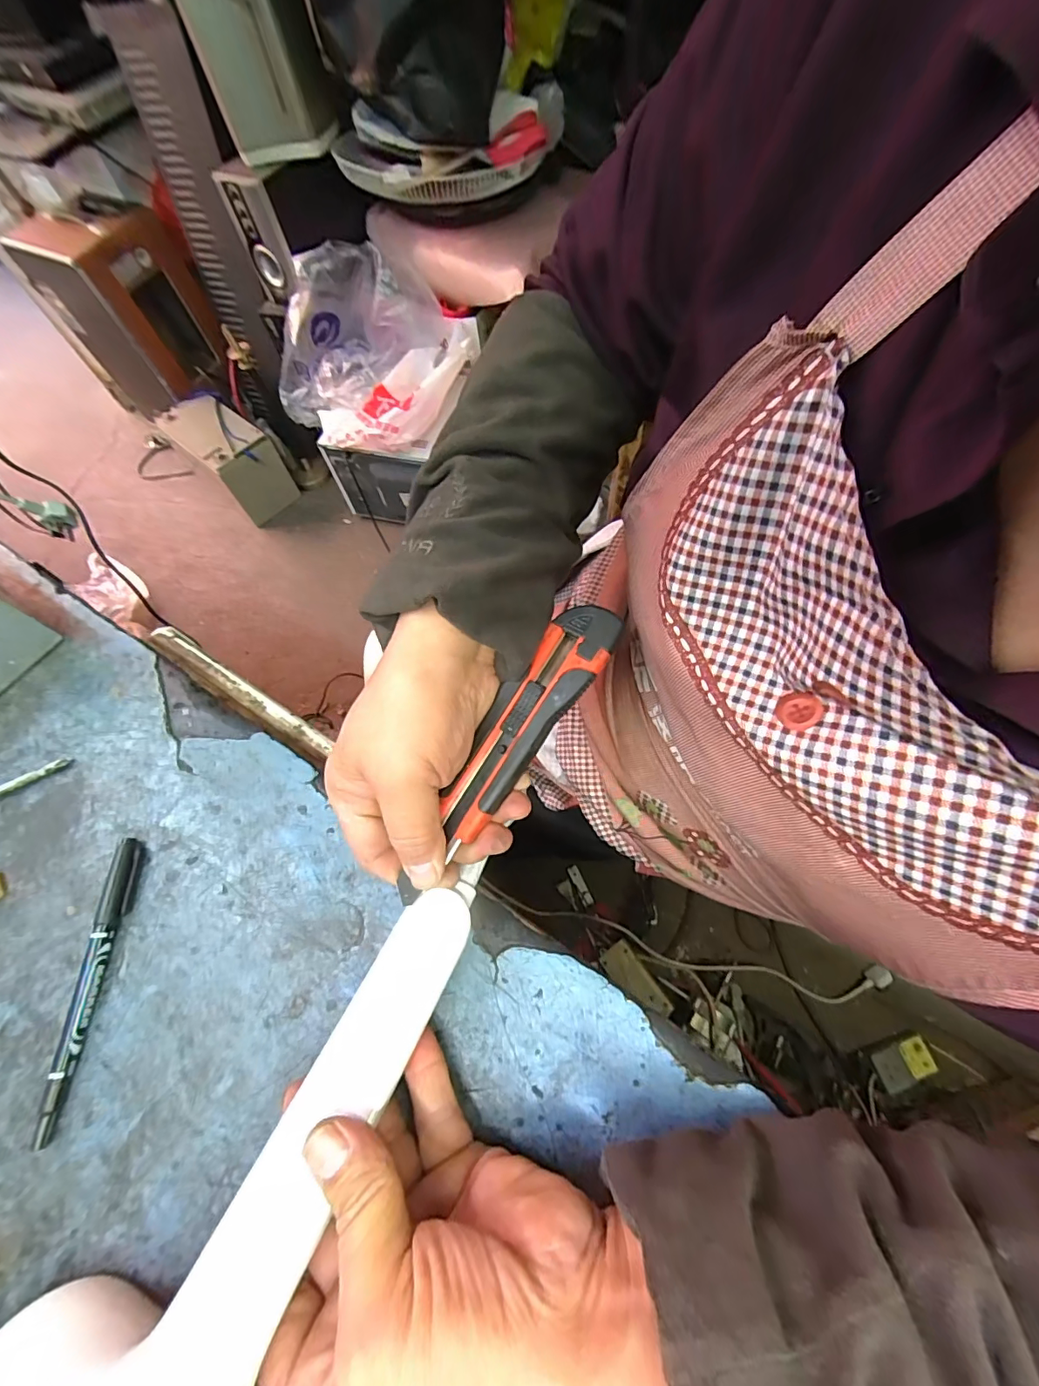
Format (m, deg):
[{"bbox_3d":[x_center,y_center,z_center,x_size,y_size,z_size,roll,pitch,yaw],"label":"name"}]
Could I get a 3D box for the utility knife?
[{"bbox_3d":[-0.007,0.029,0.261,0.034,0.015,0.176,34,86,17],"label":"utility knife"}]

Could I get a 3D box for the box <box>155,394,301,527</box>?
[{"bbox_3d":[-0.841,-0.687,1.444,0.341,0.231,0.181,40,72,19],"label":"box"}]

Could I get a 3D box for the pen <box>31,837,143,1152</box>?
[{"bbox_3d":[-0.224,0.147,0.257,0.009,0.011,0.135,-3,64,1],"label":"pen"}]

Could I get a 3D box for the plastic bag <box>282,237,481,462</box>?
[{"bbox_3d":[-0.331,-0.794,1.150,0.468,0.283,0.429,-27,66,-10],"label":"plastic bag"}]

